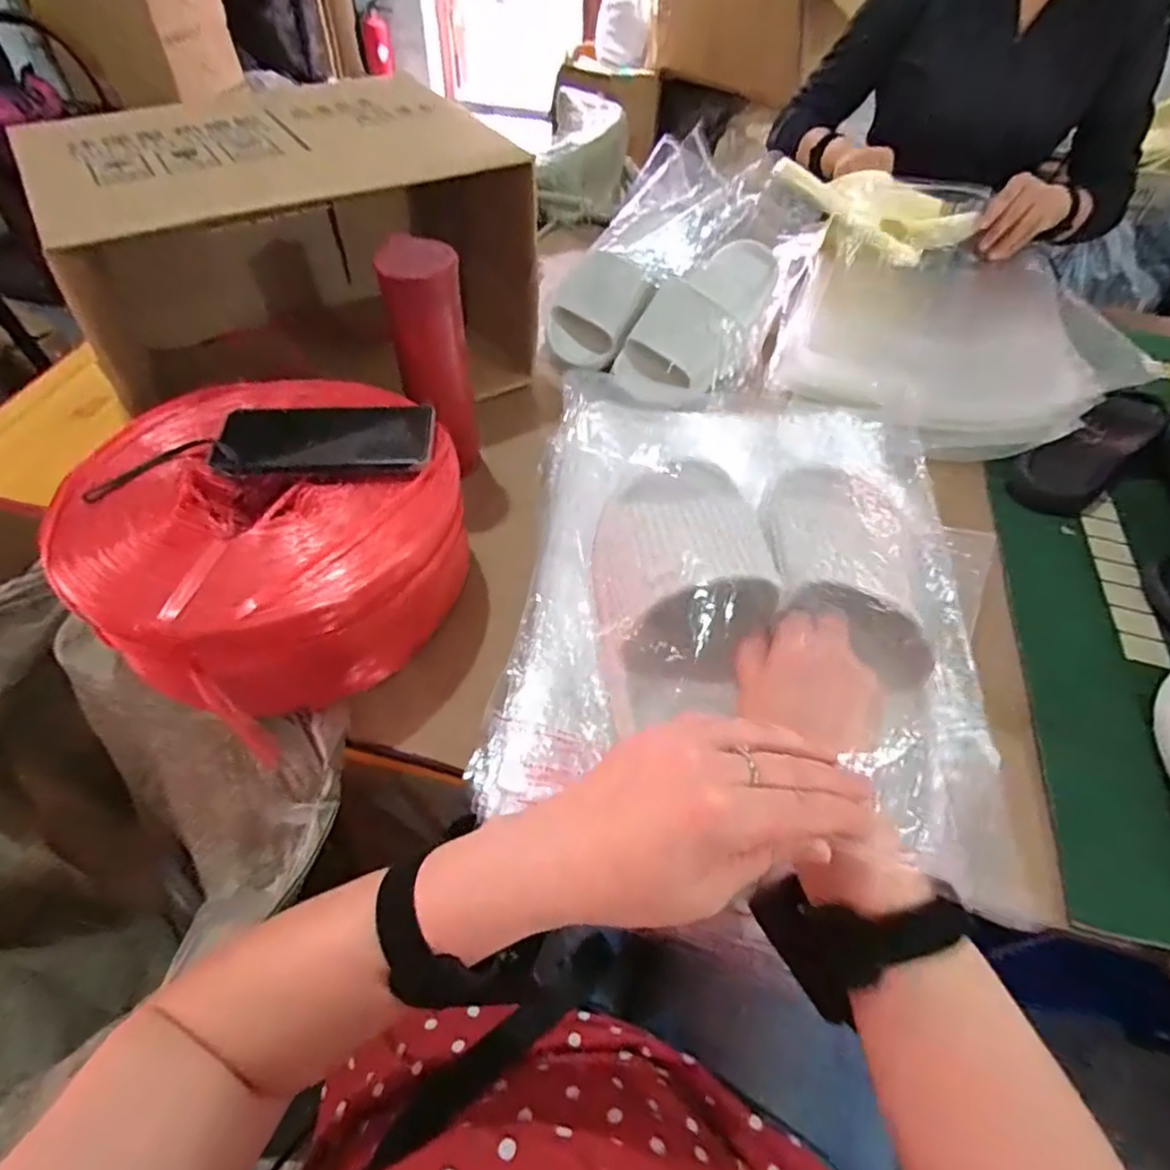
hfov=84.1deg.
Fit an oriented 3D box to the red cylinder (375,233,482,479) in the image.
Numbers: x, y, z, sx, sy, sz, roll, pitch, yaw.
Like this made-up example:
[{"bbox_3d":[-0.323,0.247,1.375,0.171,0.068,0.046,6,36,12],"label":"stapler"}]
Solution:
[{"bbox_3d":[-0.139,-0.196,0.603,0.067,0.222,0.054,-2,51,-4],"label":"red cylinder"}]

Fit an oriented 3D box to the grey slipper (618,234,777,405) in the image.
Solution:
[{"bbox_3d":[0.151,-0.324,0.800,0.120,0.091,0.263,31,56,21],"label":"grey slipper"}]

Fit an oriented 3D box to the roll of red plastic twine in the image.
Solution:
[{"bbox_3d":[-0.246,-0.035,0.532,0.252,0.131,0.266,1,51,-1],"label":"roll of red plastic twine"}]

